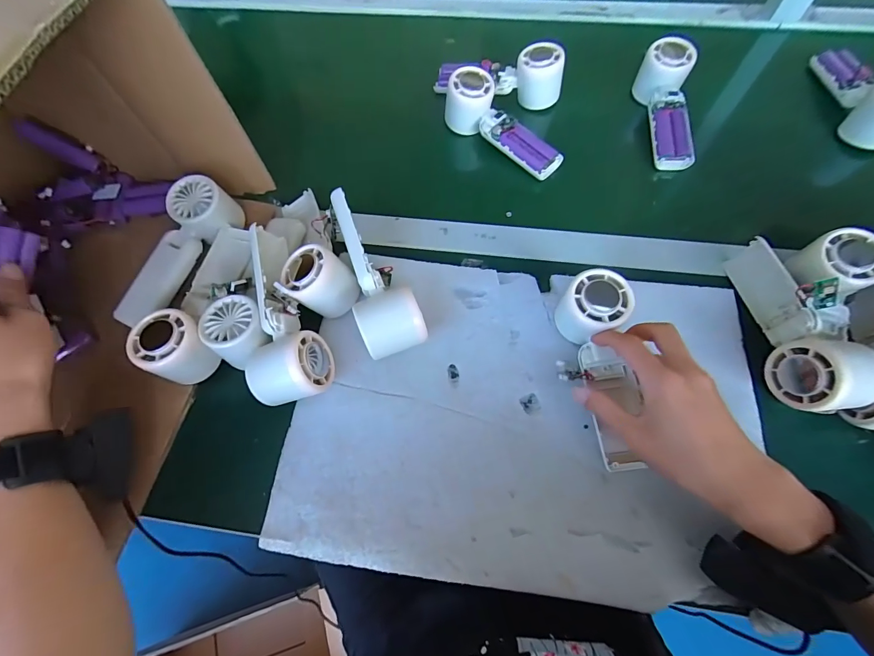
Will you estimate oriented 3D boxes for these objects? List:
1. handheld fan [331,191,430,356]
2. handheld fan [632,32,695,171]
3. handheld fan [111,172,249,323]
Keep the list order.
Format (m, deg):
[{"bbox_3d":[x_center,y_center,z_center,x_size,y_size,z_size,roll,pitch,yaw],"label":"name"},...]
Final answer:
[{"bbox_3d":[-0.061,-0.049,0.371,0.060,0.065,0.163,-20,67,-7],"label":"handheld fan"},{"bbox_3d":[0.285,-0.275,0.482,0.052,0.042,0.170,-1,81,1],"label":"handheld fan"},{"bbox_3d":[-0.270,-0.076,0.408,0.058,0.055,0.165,29,85,14],"label":"handheld fan"}]

